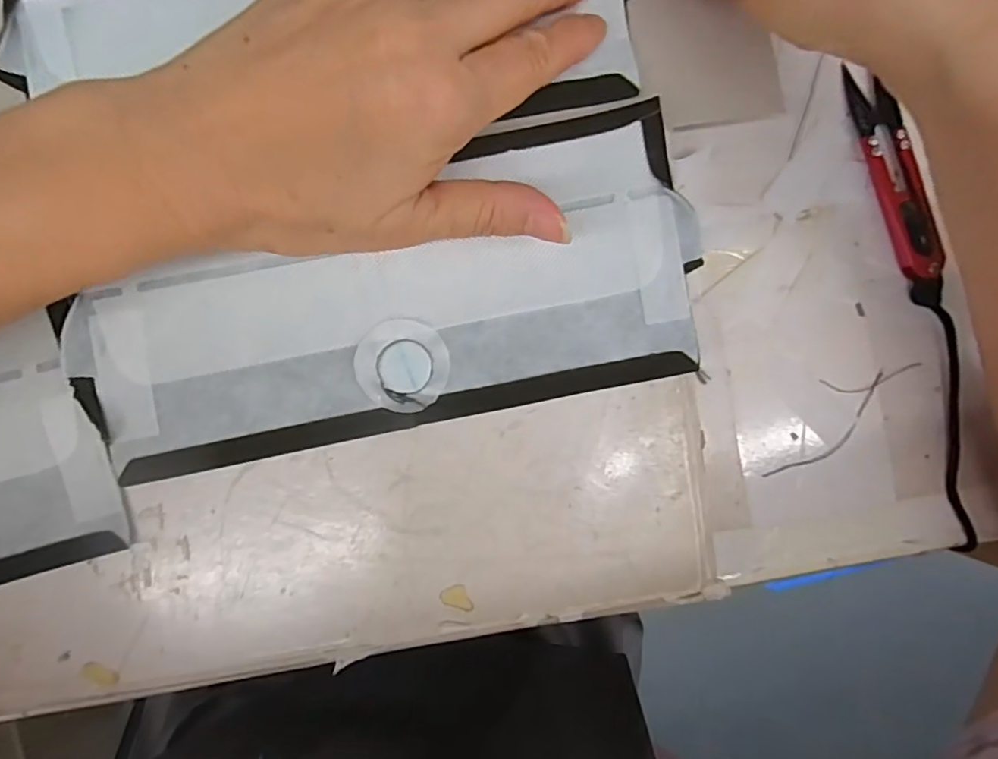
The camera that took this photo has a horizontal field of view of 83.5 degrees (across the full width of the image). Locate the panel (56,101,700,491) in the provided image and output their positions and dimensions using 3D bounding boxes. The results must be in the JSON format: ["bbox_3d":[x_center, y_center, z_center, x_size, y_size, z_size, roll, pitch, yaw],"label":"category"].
[{"bbox_3d":[-0.040,-0.027,0.222,0.239,0.007,0.101,-16,94,-2],"label":"panel"}]

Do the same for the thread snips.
[{"bbox_3d":[0.180,-0.093,0.253,0.018,0.013,0.096,-18,94,-5],"label":"thread snips"}]

